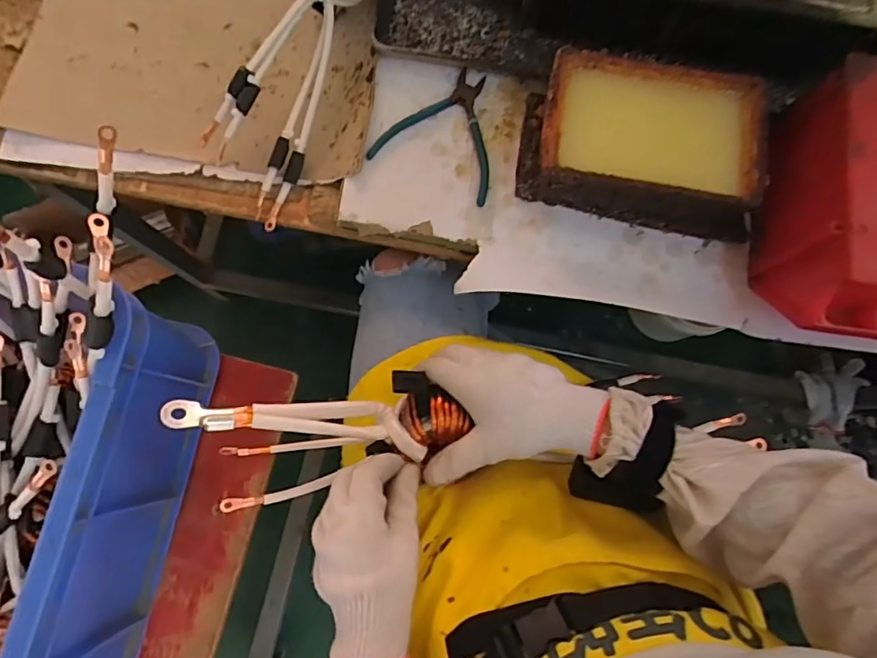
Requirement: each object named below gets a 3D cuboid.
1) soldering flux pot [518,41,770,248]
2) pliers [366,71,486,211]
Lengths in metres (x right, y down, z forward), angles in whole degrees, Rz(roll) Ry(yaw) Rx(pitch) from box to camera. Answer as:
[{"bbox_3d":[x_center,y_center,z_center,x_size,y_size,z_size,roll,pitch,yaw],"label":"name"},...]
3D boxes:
[{"bbox_3d":[0.202,-0.181,0.505,0.230,0.064,0.140,9,78,1],"label":"soldering flux pot"},{"bbox_3d":[0.014,-0.208,0.534,0.125,0.007,0.132,25,79,4],"label":"pliers"}]

